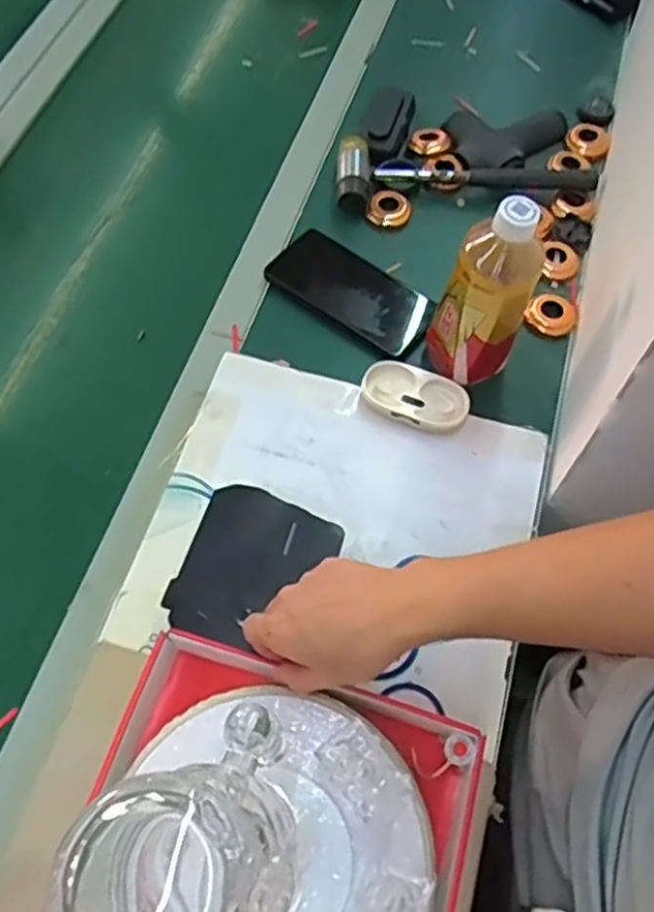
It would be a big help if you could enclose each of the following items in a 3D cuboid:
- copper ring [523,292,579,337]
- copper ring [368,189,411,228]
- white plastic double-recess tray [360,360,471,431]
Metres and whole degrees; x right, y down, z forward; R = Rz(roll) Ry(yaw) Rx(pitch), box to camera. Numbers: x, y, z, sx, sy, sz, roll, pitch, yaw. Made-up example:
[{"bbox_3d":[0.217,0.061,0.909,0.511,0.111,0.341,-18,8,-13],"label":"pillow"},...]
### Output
[{"bbox_3d":[0.218,-0.138,0.707,0.047,0.018,0.042,24,64,12],"label":"copper ring"},{"bbox_3d":[0.066,-0.259,0.765,0.043,0.020,0.041,0,62,-1],"label":"copper ring"},{"bbox_3d":[0.079,-0.053,0.652,0.095,0.018,0.052,15,62,7],"label":"white plastic double-recess tray"}]

